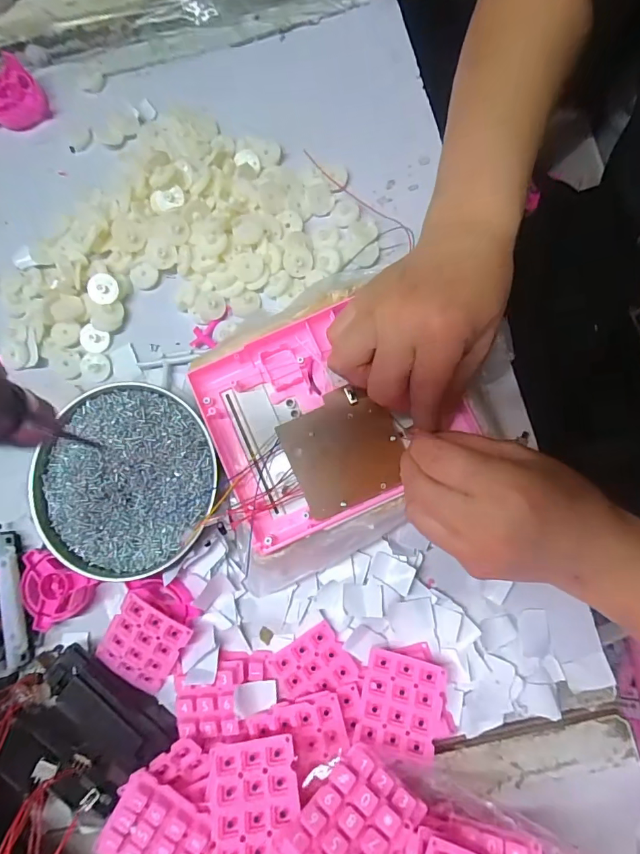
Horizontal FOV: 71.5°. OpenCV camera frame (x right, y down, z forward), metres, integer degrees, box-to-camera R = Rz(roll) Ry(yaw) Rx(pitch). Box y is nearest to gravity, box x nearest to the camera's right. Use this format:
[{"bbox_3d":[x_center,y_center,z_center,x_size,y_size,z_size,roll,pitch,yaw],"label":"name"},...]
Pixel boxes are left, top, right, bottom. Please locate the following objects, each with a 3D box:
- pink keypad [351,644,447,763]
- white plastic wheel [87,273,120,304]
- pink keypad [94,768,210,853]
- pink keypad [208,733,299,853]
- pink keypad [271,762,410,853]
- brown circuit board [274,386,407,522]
[{"bbox_3d":[0.052,0.179,0.289,0.050,0.011,0.057,14,80,3],"label":"pink keypad"},{"bbox_3d":[-0.169,-0.107,0.347,0.022,0.006,0.022,-27,101,-13],"label":"white plastic wheel"},{"bbox_3d":[-0.097,0.237,0.256,0.055,0.010,0.045,31,77,9],"label":"pink keypad"},{"bbox_3d":[-0.040,0.217,0.258,0.052,0.013,0.059,-8,56,-2],"label":"pink keypad"},{"bbox_3d":[0.011,0.214,0.233,0.048,0.056,0.011,24,123,36],"label":"pink keypad"},{"bbox_3d":[0.015,0.014,0.292,0.072,0.009,0.070,-23,80,-3],"label":"brown circuit board"}]

